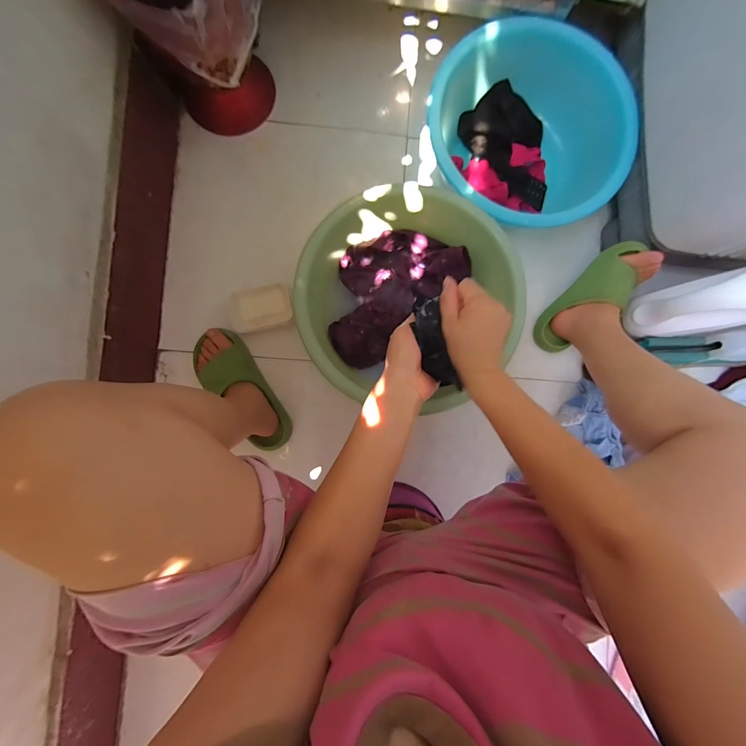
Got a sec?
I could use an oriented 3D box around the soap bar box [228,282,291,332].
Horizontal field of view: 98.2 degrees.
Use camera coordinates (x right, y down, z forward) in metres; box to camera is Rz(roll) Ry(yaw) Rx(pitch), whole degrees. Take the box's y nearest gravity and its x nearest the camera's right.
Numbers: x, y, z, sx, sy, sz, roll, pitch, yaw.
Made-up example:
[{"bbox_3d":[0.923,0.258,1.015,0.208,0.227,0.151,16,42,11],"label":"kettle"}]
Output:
[{"bbox_3d":[-0.226,-0.132,0.656,0.119,0.036,0.077,-21,89,-4],"label":"soap bar box"}]

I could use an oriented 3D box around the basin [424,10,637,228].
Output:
[{"bbox_3d":[0.283,-0.446,0.632,0.350,0.146,0.362,0,88,-3],"label":"basin"}]

